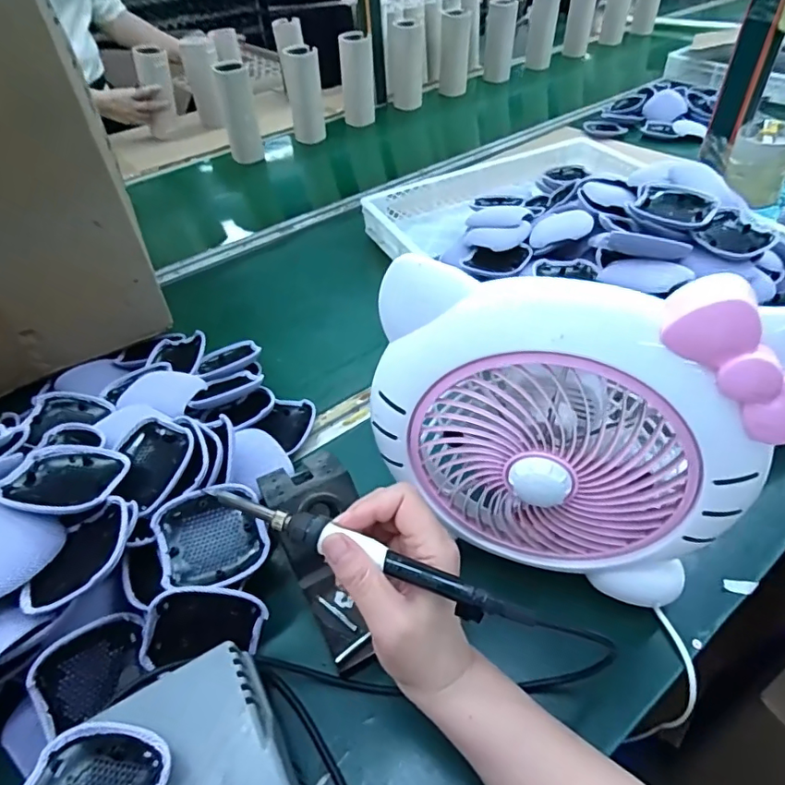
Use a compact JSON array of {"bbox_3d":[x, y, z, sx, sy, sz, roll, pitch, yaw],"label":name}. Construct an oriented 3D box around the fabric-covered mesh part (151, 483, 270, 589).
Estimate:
[{"bbox_3d":[-0.142,0.114,0.414,0.078,0.016,0.075,-18,72,-17],"label":"fabric-covered mesh part"}]

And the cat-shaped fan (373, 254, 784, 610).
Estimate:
[{"bbox_3d":[0.114,0.025,0.366,0.244,0.229,0.086,8,45,13],"label":"cat-shaped fan"}]

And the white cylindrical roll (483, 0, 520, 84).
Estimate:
[{"bbox_3d":[0.304,-0.992,1.478,0.082,0.187,0.087,4,45,9],"label":"white cylindrical roll"}]

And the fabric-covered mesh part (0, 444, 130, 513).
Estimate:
[{"bbox_3d":[-0.260,0.072,0.416,0.078,0.023,0.075,8,27,-2],"label":"fabric-covered mesh part"}]

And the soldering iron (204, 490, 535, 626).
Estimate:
[{"bbox_3d":[-0.018,0.094,0.307,0.200,0.014,0.017,18,48,12],"label":"soldering iron"}]

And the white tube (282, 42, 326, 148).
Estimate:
[{"bbox_3d":[-0.201,-0.686,1.222,0.081,0.195,0.062,-10,44,-5],"label":"white tube"}]

